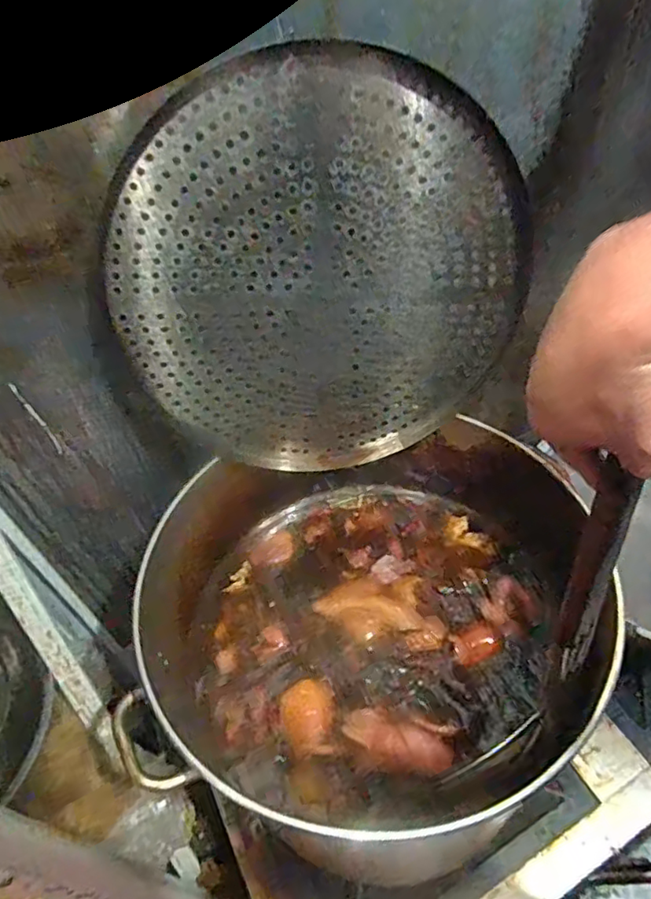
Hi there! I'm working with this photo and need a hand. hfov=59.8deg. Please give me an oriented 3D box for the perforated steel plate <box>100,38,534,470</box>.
[{"bbox_3d":[-0.003,-0.169,0.632,0.444,0.444,0.014,11,34,-17],"label":"perforated steel plate"}]

